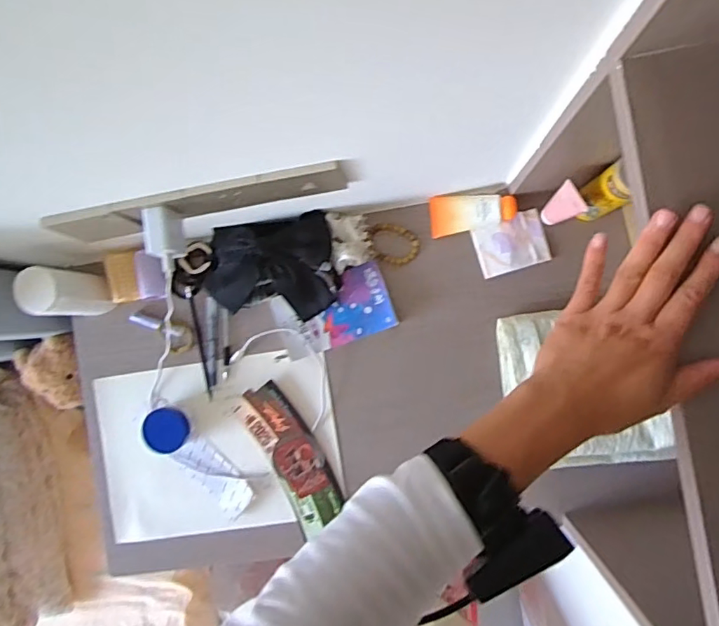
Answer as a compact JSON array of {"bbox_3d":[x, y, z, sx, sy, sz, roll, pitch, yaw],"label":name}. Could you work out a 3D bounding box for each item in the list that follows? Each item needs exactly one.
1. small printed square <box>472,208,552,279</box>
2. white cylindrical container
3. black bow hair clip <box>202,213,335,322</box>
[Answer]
[{"bbox_3d":[0.217,-0.098,0.753,0.096,0.012,0.076,-17,88,5],"label":"small printed square"},{"bbox_3d":[-0.411,-0.028,0.738,0.076,0.108,0.066,6,90,5],"label":"white cylindrical container"},{"bbox_3d":[-0.130,-0.059,0.750,0.194,0.044,0.144,-9,89,5],"label":"black bow hair clip"}]

